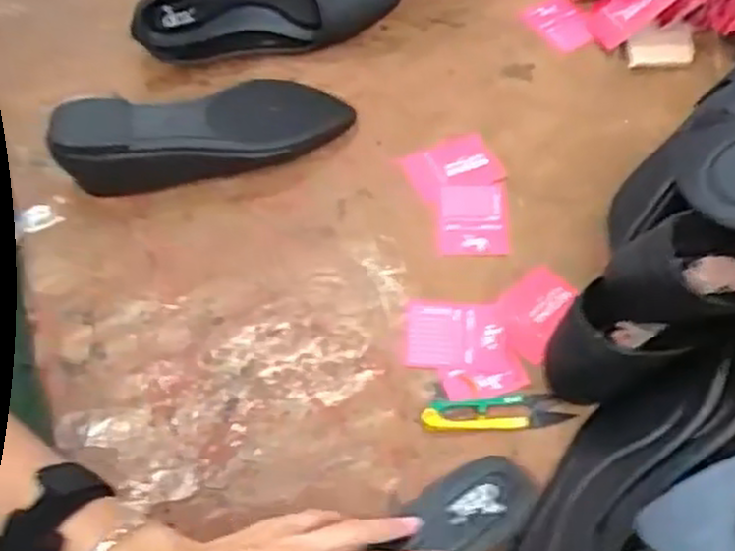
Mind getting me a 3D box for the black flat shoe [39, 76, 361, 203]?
[{"bbox_3d":[-0.135,-0.125,0.655,0.250,0.069,0.076,-18,56,-9],"label":"black flat shoe"}]

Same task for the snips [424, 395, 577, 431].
[{"bbox_3d":[0.088,0.095,0.528,0.100,0.010,0.024,-2,55,2],"label":"snips"}]

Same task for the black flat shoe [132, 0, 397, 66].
[{"bbox_3d":[-0.101,-0.261,0.751,0.251,0.073,0.056,-12,55,-6],"label":"black flat shoe"}]

